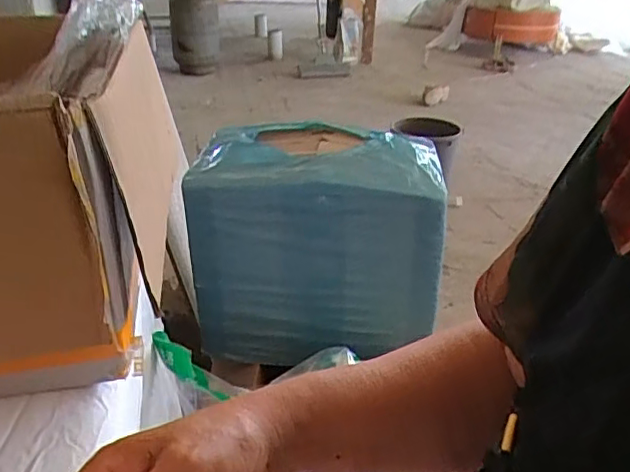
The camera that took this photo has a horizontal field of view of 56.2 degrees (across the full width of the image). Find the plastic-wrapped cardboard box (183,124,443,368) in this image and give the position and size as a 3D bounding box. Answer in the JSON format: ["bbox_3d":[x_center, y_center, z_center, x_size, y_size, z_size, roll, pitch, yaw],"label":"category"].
[{"bbox_3d":[0.002,0.001,1.064,0.403,0.341,0.256,2,28,0],"label":"plastic-wrapped cardboard box"}]

